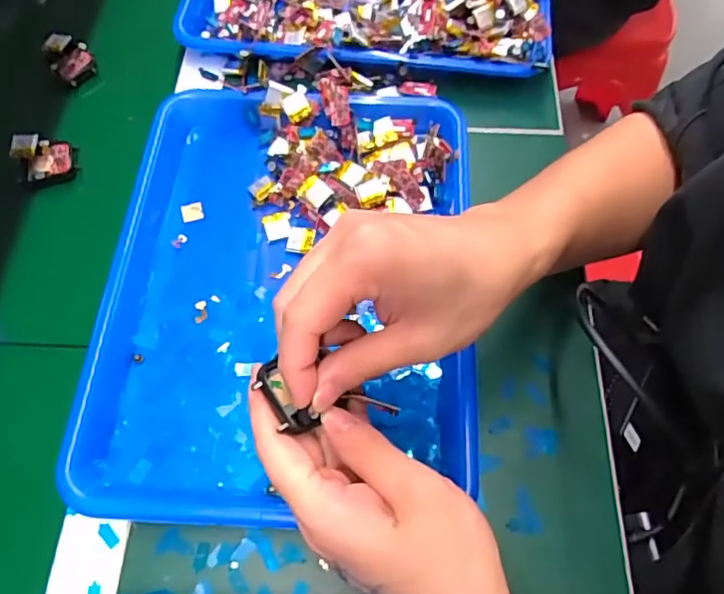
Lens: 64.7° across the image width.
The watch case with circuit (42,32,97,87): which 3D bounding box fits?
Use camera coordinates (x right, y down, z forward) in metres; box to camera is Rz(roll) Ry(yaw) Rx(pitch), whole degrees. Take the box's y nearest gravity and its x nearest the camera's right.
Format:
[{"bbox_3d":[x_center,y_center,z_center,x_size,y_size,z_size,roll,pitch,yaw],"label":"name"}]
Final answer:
[{"bbox_3d":[-0.271,-0.222,0.530,0.037,0.020,0.052,-30,68,-15],"label":"watch case with circuit"}]

